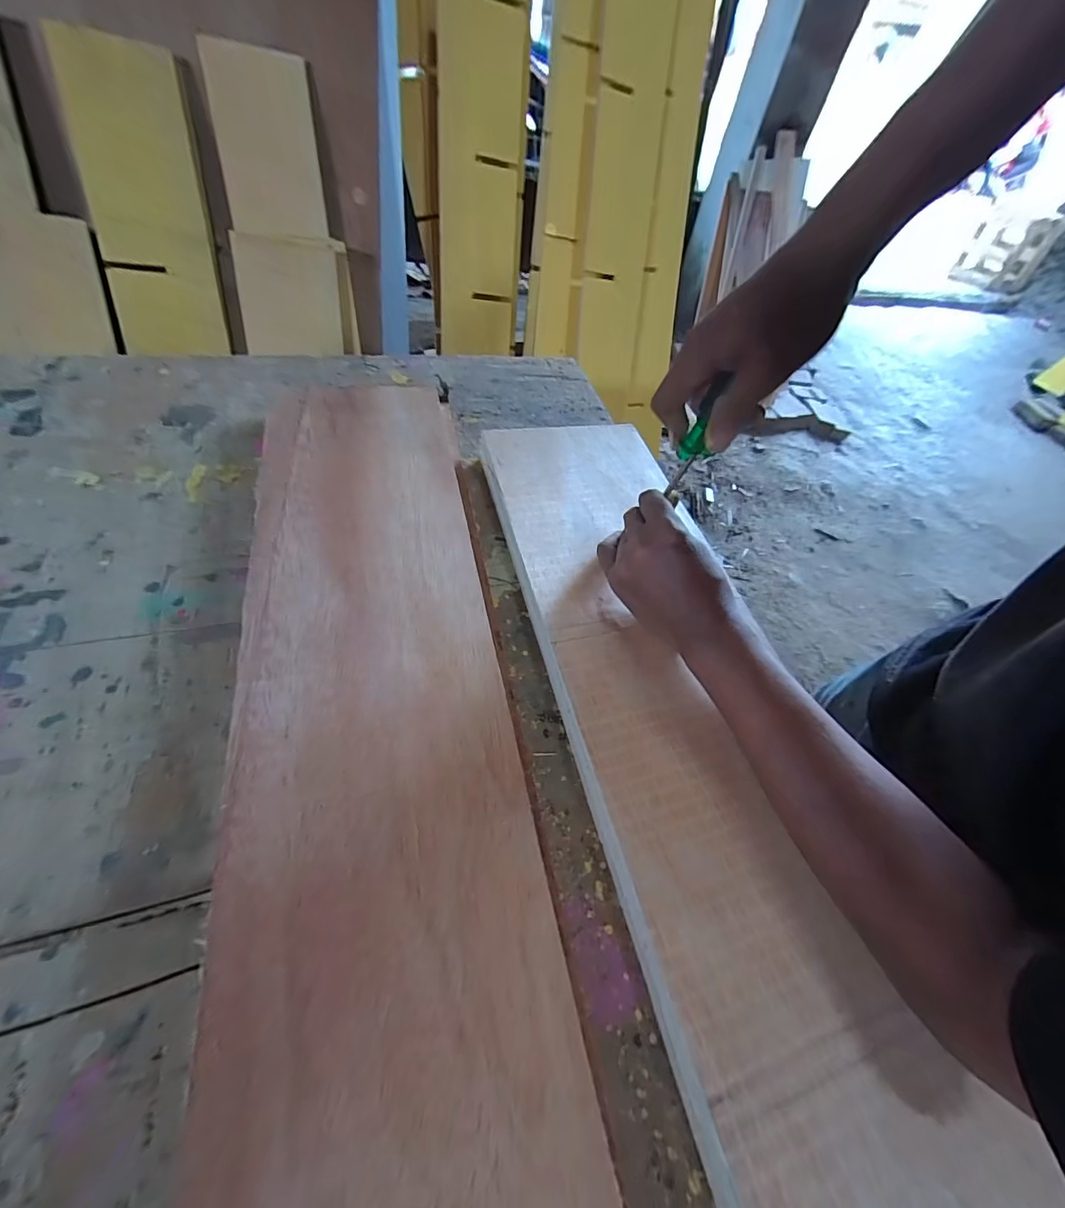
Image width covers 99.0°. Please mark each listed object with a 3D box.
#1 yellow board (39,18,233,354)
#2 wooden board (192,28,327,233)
[{"bbox_3d":[-0.795,-0.813,0.943,0.196,0.509,0.022,-12,27,-28],"label":"yellow board"},{"bbox_3d":[-0.575,-1.000,0.995,0.199,0.306,0.033,-11,26,-24],"label":"wooden board"}]

